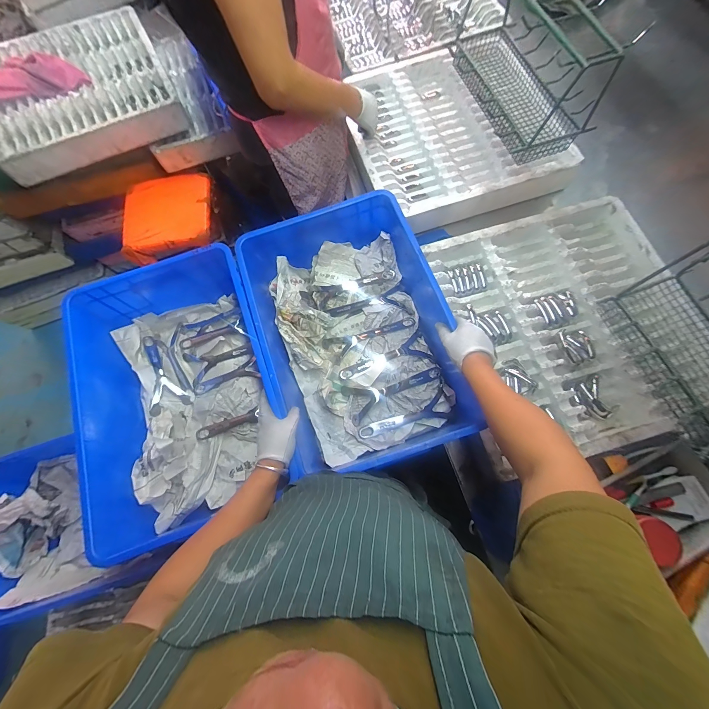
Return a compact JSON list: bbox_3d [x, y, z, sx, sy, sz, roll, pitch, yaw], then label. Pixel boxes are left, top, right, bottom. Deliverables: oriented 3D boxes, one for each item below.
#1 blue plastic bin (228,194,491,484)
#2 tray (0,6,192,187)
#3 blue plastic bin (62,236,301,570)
[{"bbox_3d":[-0.009,-0.048,0.652,0.360,0.154,0.494,-17,75,-3],"label":"blue plastic bin"},{"bbox_3d":[-0.896,-0.862,1.006,0.543,0.092,0.540,-29,74,-4],"label":"tray"},{"bbox_3d":[-0.364,0.074,0.648,0.392,0.185,0.490,-19,75,-4],"label":"blue plastic bin"}]

